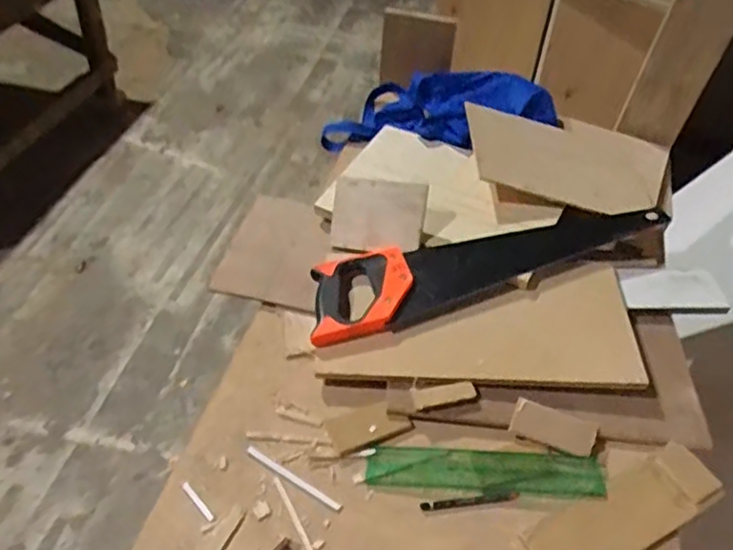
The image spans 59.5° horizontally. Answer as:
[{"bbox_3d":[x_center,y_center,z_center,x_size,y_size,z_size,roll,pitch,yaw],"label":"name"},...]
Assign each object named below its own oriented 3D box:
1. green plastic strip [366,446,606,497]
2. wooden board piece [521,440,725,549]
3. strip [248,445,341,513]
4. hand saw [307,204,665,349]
[{"bbox_3d":[0.132,0.219,0.716,0.256,0.004,0.050,2,46,1],"label":"green plastic strip"},{"bbox_3d":[0.275,0.256,0.680,0.221,0.010,0.071,-24,55,-17],"label":"wooden board piece"},{"bbox_3d":[-0.081,0.224,0.709,0.124,0.005,0.009,26,49,20],"label":"strip"},{"bbox_3d":[0.179,-0.013,0.873,0.523,0.033,0.116,-12,51,-13],"label":"hand saw"}]

